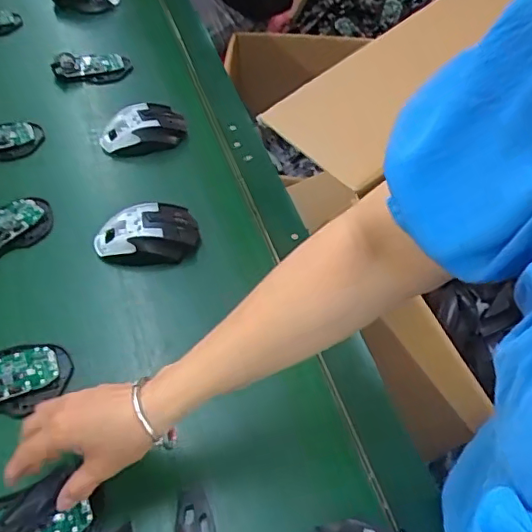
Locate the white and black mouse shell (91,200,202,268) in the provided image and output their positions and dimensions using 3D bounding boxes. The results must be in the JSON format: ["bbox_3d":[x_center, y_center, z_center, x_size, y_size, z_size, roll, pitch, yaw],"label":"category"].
[{"bbox_3d":[-0.140,-0.038,0.665,0.117,0.040,0.067,-9,52,-12],"label":"white and black mouse shell"}]

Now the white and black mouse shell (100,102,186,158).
[{"bbox_3d":[-0.171,-0.190,0.791,0.119,0.037,0.076,-18,54,-19],"label":"white and black mouse shell"}]

